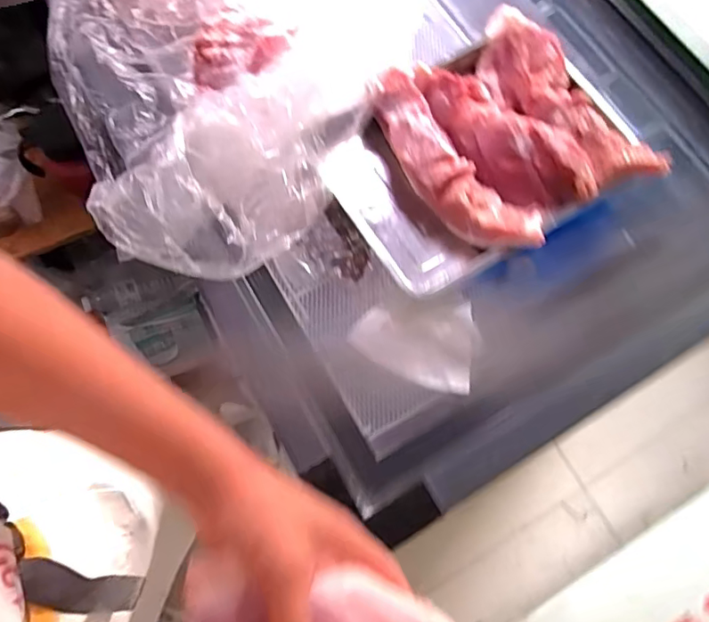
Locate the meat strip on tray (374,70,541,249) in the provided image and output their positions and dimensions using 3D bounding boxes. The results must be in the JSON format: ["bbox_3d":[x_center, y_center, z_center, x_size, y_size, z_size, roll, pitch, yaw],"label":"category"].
[{"bbox_3d":[0.122,-0.182,0.665,0.111,0.055,0.292,-32,76,-11],"label":"meat strip on tray"}]

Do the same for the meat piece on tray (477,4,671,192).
[{"bbox_3d":[0.265,-0.281,0.716,0.106,0.062,0.326,-28,75,-10],"label":"meat piece on tray"}]

